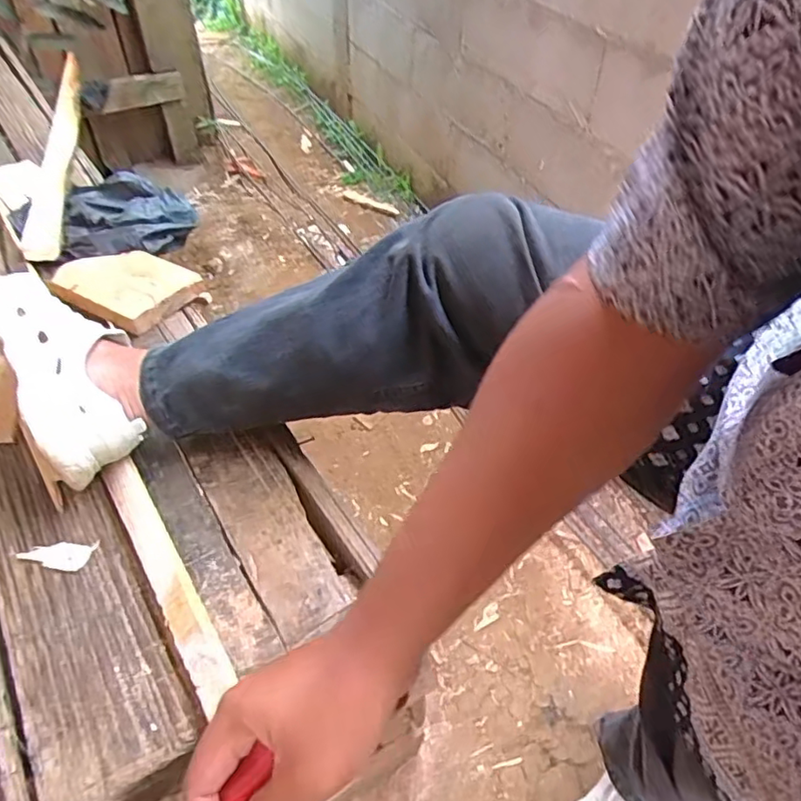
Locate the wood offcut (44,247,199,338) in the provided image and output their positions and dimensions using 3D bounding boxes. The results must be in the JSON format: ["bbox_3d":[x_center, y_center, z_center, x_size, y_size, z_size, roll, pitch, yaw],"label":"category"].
[{"bbox_3d":[-0.380,-0.162,0.852,0.181,0.031,0.127,24,54,19],"label":"wood offcut"}]

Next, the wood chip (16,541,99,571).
[{"bbox_3d":[-0.326,0.148,0.585,0.068,0.007,0.029,-5,50,-4],"label":"wood chip"}]

